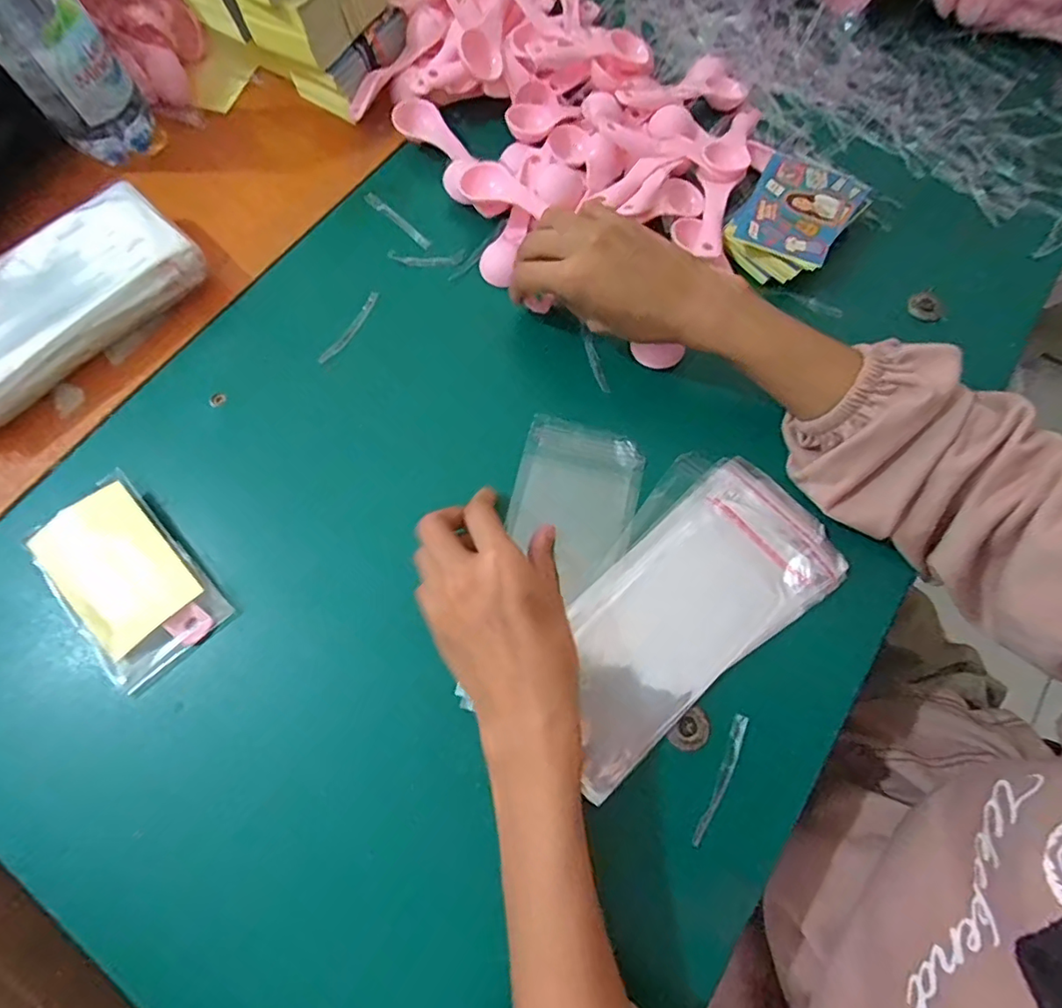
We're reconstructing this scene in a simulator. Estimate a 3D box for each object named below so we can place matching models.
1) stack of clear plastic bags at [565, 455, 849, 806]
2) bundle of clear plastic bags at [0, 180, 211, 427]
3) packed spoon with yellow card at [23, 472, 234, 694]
[{"bbox_3d":[0.087,0.062,0.320,0.189,0.010,0.091,-40,76,-6],"label":"stack of clear plastic bags"},{"bbox_3d":[-0.316,-0.127,0.364,0.080,0.045,0.187,41,75,12],"label":"bundle of clear plastic bags"},{"bbox_3d":[-0.241,0.043,0.325,0.067,0.015,0.116,-41,77,-14],"label":"packed spoon with yellow card"}]

